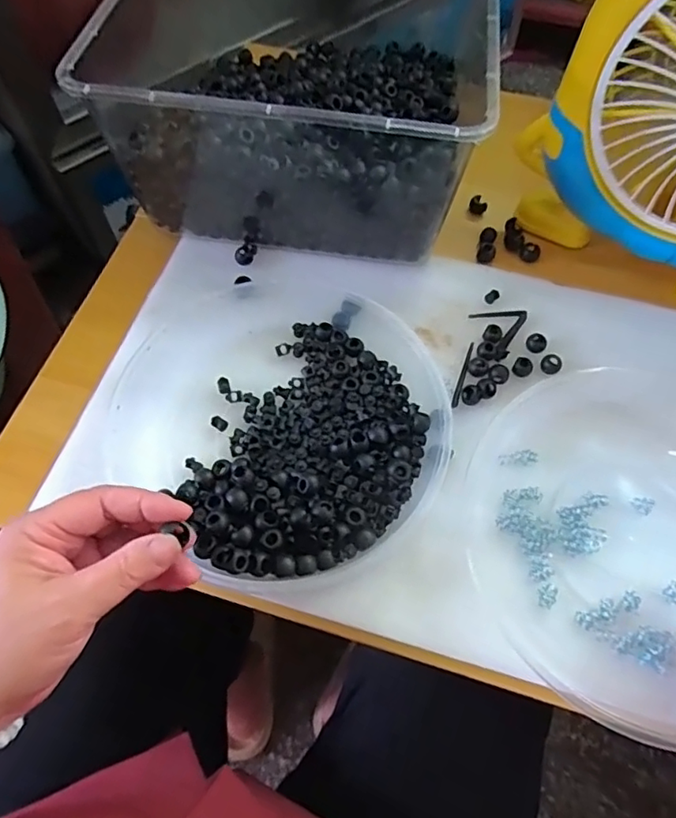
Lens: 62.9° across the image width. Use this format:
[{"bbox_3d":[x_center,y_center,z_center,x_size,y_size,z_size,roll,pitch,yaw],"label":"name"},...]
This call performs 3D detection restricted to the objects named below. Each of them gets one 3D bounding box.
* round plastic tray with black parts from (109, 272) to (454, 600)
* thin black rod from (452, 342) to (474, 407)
[{"bbox_3d":[-0.034,-0.001,0.395,0.219,0.035,0.234,0,63,0],"label":"round plastic tray with black parts"},{"bbox_3d":[0.097,-0.027,0.425,0.005,0.004,0.061,19,65,9],"label":"thin black rod"}]

